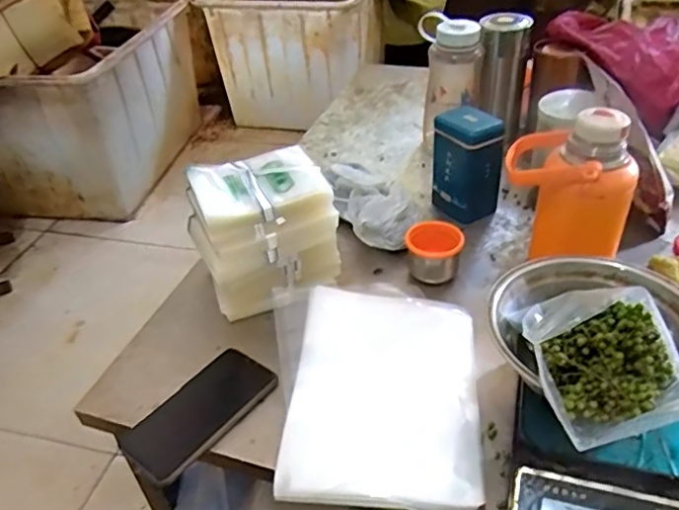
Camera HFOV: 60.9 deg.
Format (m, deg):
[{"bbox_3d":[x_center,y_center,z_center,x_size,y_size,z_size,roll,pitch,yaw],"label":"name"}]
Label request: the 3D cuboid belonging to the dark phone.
[{"bbox_3d":[-0.140,0.158,0.586,0.080,0.005,0.153,26,49,34],"label":"dark phone"}]

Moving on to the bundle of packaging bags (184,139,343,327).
[{"bbox_3d":[-0.088,-0.028,0.694,0.158,0.141,0.126,-17,40,-13],"label":"bundle of packaging bags"}]

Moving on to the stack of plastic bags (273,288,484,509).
[{"bbox_3d":[0.028,0.131,0.596,0.216,0.021,0.248,0,39,8],"label":"stack of plastic bags"}]

